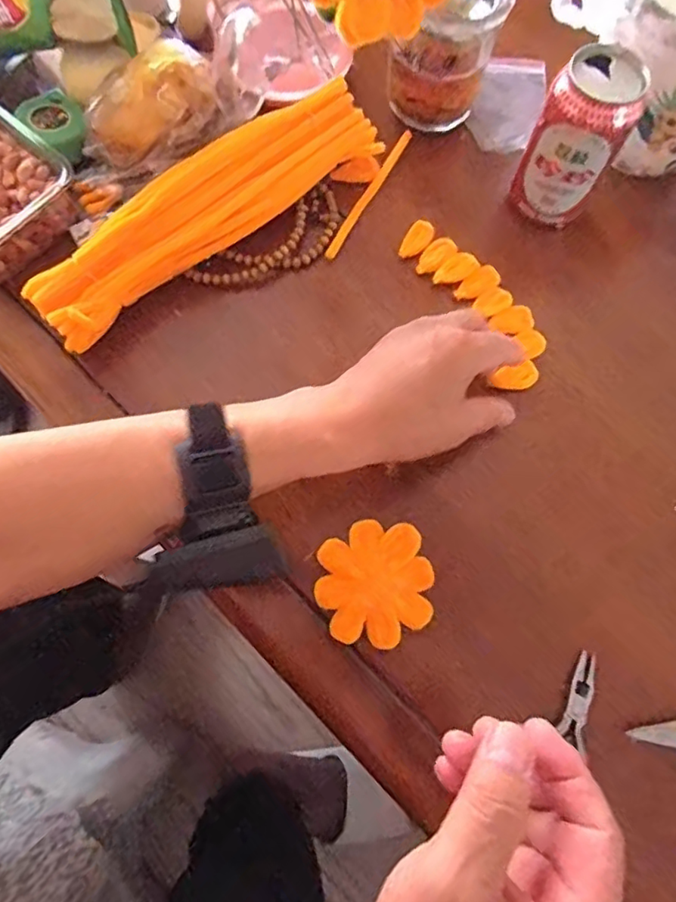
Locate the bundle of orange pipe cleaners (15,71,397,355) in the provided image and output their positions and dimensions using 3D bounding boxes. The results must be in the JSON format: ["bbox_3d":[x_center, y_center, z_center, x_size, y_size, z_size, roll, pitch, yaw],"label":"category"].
[{"bbox_3d":[-0.098,-0.188,0.430,0.297,0.048,0.060,-39,77,-13],"label":"bundle of orange pipe cleaners"}]

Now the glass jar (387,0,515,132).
[{"bbox_3d":[0.089,-0.336,0.465,0.083,0.106,0.083,0,72,-1],"label":"glass jar"}]

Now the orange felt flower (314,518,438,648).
[{"bbox_3d":[0.024,0.086,0.363,0.073,0.011,0.077,6,72,1],"label":"orange felt flower"}]

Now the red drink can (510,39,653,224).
[{"bbox_3d":[0.177,-0.228,0.422,0.060,0.122,0.056,0,72,-1],"label":"red drink can"}]

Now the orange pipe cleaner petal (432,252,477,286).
[{"bbox_3d":[0.095,-0.146,0.444,0.040,0.004,0.022,-40,77,-13],"label":"orange pipe cleaner petal"}]

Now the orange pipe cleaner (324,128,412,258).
[{"bbox_3d":[0.028,-0.220,0.470,0.009,0.004,0.147,29,73,8],"label":"orange pipe cleaner"}]

